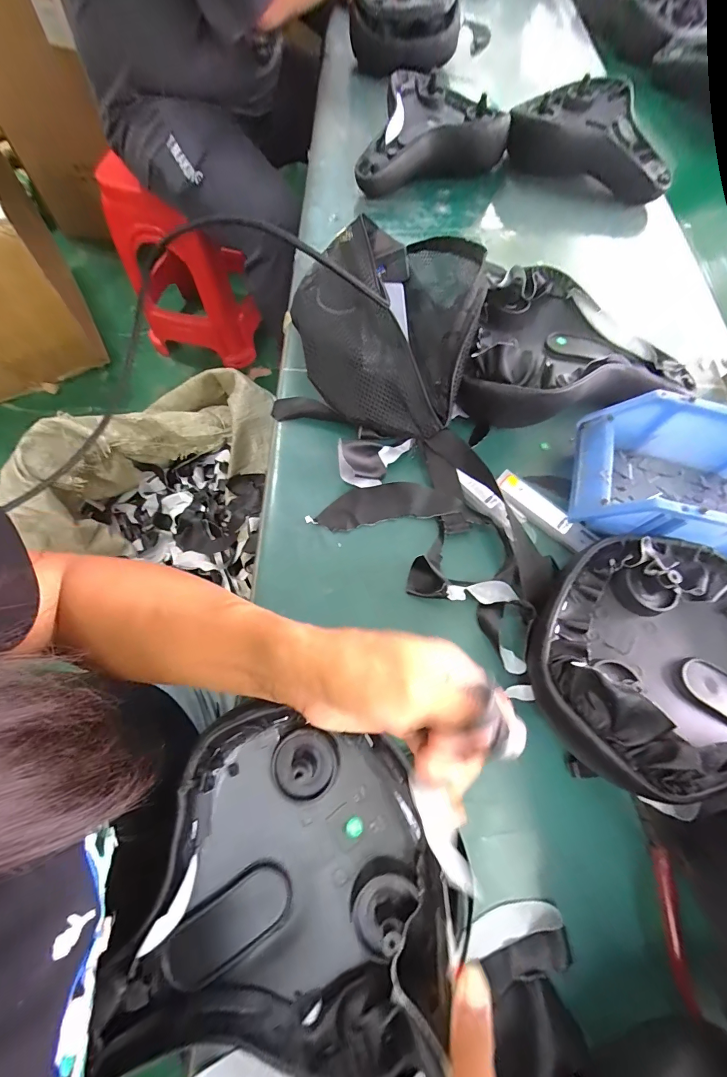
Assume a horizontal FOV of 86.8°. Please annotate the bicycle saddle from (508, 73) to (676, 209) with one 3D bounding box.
[{"bbox_3d":[0.344,-0.602,0.581,0.233,0.065,0.178,21,69,6],"label":"bicycle saddle"}]

